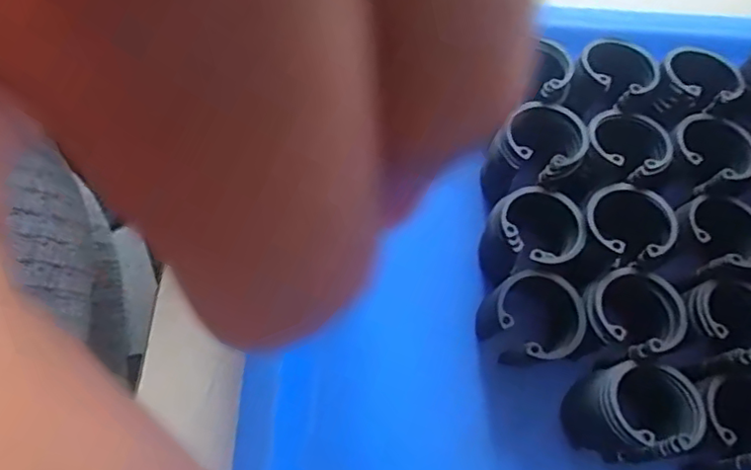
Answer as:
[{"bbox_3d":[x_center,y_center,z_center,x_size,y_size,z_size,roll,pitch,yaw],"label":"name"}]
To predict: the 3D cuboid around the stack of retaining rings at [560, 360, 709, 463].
[{"bbox_3d":[0.102,0.071,0.236,0.043,0.043,0.036,-15,73,-5],"label":"stack of retaining rings"}]

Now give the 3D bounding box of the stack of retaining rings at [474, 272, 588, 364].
[{"bbox_3d":[0.065,0.036,0.251,0.039,0.037,0.032,2,72,0],"label":"stack of retaining rings"}]

